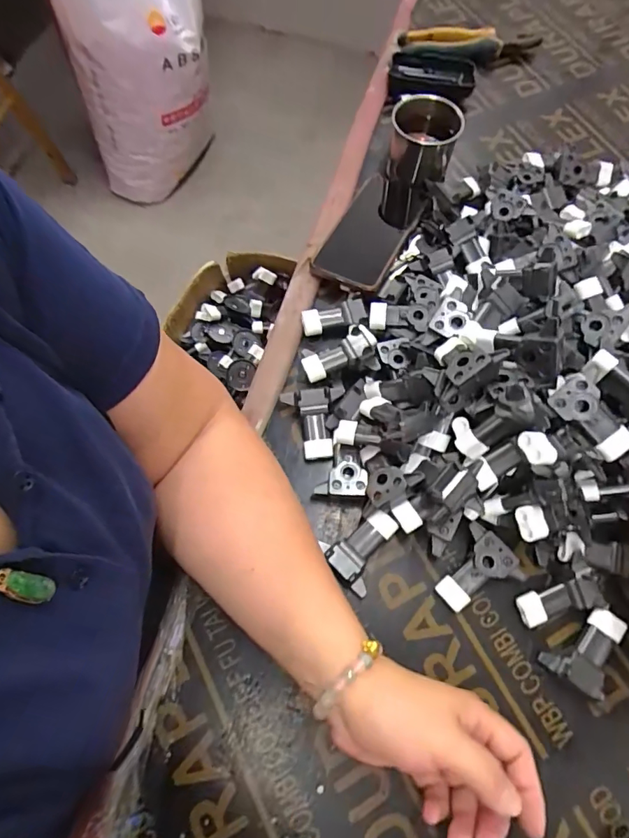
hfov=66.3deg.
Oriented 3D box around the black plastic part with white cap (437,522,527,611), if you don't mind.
[{"bbox_3d":[0.130,0.122,0.400,0.065,0.027,0.054,-25,70,-12],"label":"black plastic part with white cap"}]

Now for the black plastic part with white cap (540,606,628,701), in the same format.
[{"bbox_3d":[0.214,0.181,0.381,0.042,0.021,0.064,41,72,14],"label":"black plastic part with white cap"}]

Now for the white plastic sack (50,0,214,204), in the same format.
[{"bbox_3d":[-0.470,-0.989,1.294,0.354,0.547,0.439,-15,69,-8],"label":"white plastic sack"}]

